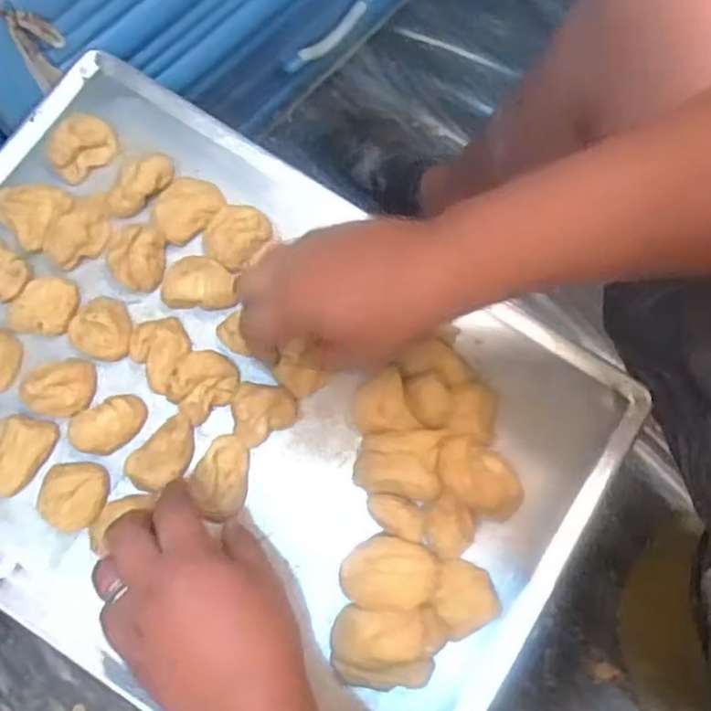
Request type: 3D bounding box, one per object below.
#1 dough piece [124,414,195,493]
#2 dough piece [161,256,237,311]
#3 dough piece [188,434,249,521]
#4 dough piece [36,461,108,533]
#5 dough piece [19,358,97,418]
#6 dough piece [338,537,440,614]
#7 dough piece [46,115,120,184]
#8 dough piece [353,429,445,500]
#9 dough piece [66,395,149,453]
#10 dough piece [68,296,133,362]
[{"bbox_3d":[-0.117,0.061,0.445,0.027,0.017,0.048,43,79,11],"label":"dough piece"},{"bbox_3d":[-0.101,-0.048,0.471,0.044,0.022,0.031,3,75,1],"label":"dough piece"},{"bbox_3d":[-0.082,0.073,0.450,0.033,0.024,0.045,5,75,2],"label":"dough piece"},{"bbox_3d":[-0.169,0.083,0.438,0.040,0.019,0.040,0,75,0],"label":"dough piece"},{"bbox_3d":[-0.182,0.018,0.449,0.037,0.023,0.037,0,75,0],"label":"dough piece"},{"bbox_3d":[0.019,0.129,0.432,0.055,0.035,0.040,7,75,2],"label":"dough piece"},{"bbox_3d":[-0.184,-0.140,0.484,0.045,0.021,0.030,-42,79,-10],"label":"dough piece"},{"bbox_3d":[0.026,0.065,0.447,0.049,0.032,0.041,8,75,2],"label":"dough piece"},{"bbox_3d":[-0.151,0.042,0.446,0.045,0.018,0.028,-25,76,-6],"label":"dough piece"},{"bbox_3d":[-0.160,-0.020,0.461,0.039,0.027,0.041,0,75,0],"label":"dough piece"}]

